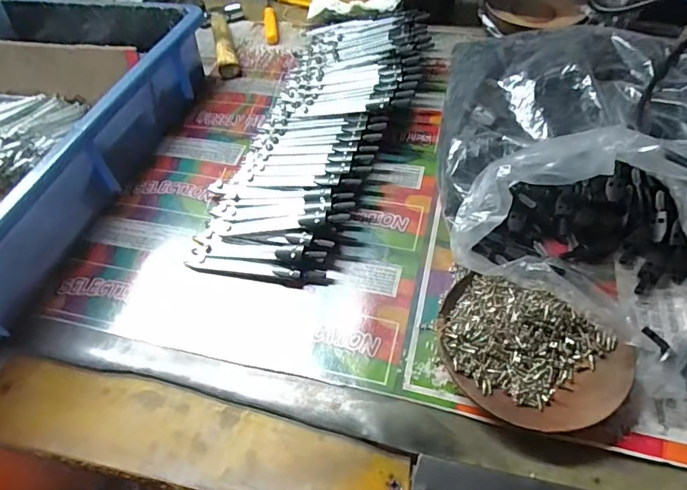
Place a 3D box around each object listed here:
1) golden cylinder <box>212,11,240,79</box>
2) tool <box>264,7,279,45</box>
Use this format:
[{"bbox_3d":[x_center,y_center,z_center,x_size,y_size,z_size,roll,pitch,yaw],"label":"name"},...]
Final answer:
[{"bbox_3d":[-0.150,-0.253,0.568,0.022,0.017,0.137,-15,52,-7],"label":"golden cylinder"},{"bbox_3d":[-0.093,-0.283,0.584,0.015,0.015,0.075,-10,52,-3],"label":"tool"}]

